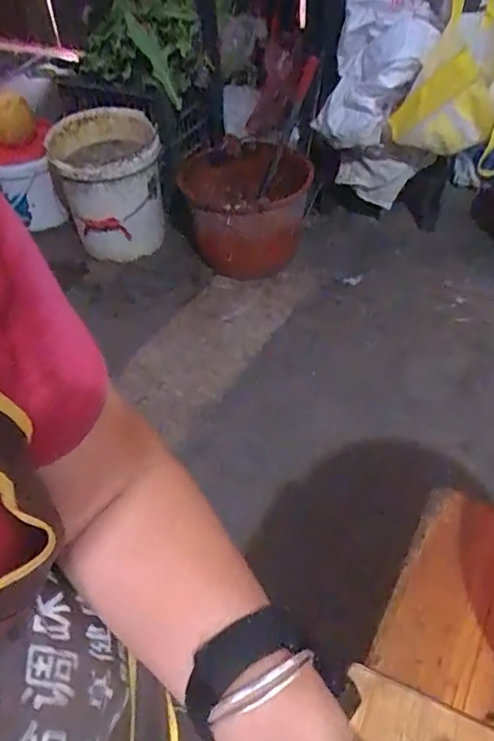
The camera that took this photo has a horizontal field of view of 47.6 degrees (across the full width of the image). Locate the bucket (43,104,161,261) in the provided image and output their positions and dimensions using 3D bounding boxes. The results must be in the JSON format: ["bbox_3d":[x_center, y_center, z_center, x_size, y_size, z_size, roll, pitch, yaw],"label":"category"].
[{"bbox_3d":[-0.349,-0.479,1.446,0.256,0.280,0.281,-2,48,2],"label":"bucket"}]

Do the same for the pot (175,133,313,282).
[{"bbox_3d":[-0.009,-0.428,1.474,0.326,0.232,0.342,4,49,7],"label":"pot"}]

